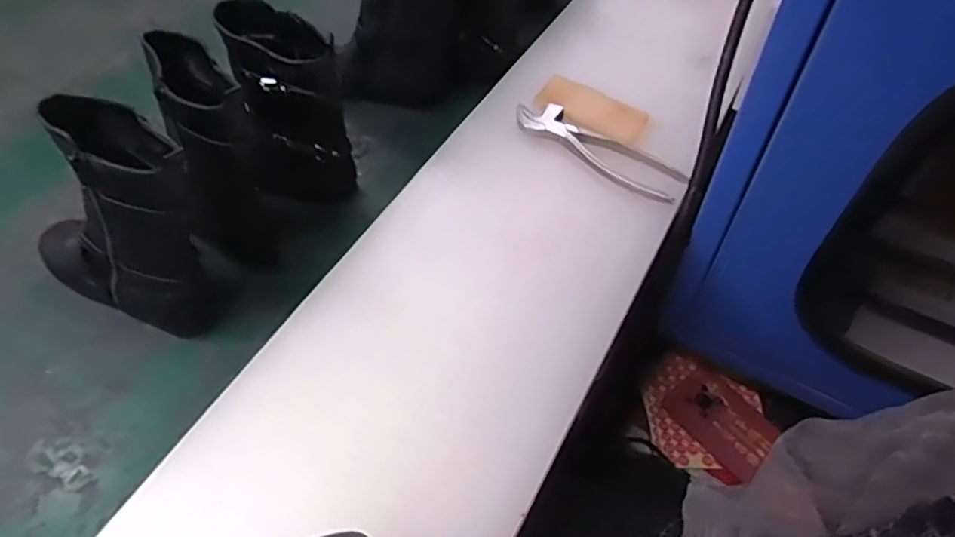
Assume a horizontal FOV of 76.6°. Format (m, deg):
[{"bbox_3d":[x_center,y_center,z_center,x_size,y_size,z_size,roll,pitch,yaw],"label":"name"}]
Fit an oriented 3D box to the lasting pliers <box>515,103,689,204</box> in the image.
[{"bbox_3d":[0.119,-0.122,0.620,0.191,0.022,0.054,35,62,25],"label":"lasting pliers"}]

